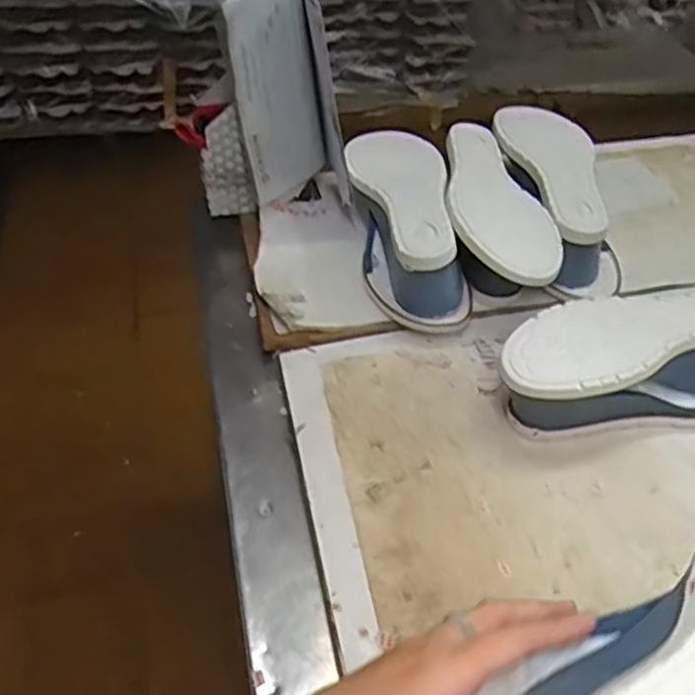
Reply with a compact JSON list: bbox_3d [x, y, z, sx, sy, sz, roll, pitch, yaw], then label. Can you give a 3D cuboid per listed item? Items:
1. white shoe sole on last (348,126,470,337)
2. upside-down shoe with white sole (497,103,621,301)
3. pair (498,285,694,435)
[{"bbox_3d":[0.056,-0.131,0.735,0.093,0.093,0.262,-5,43,-5],"label":"white shoe sole on last"},{"bbox_3d":[0.225,-0.172,0.757,0.102,0.070,0.260,-7,57,-7],"label":"upside-down shoe with white sole"},{"bbox_3d":[0.241,0.009,0.591,0.246,0.072,0.099,-11,44,-11],"label":"pair"}]

